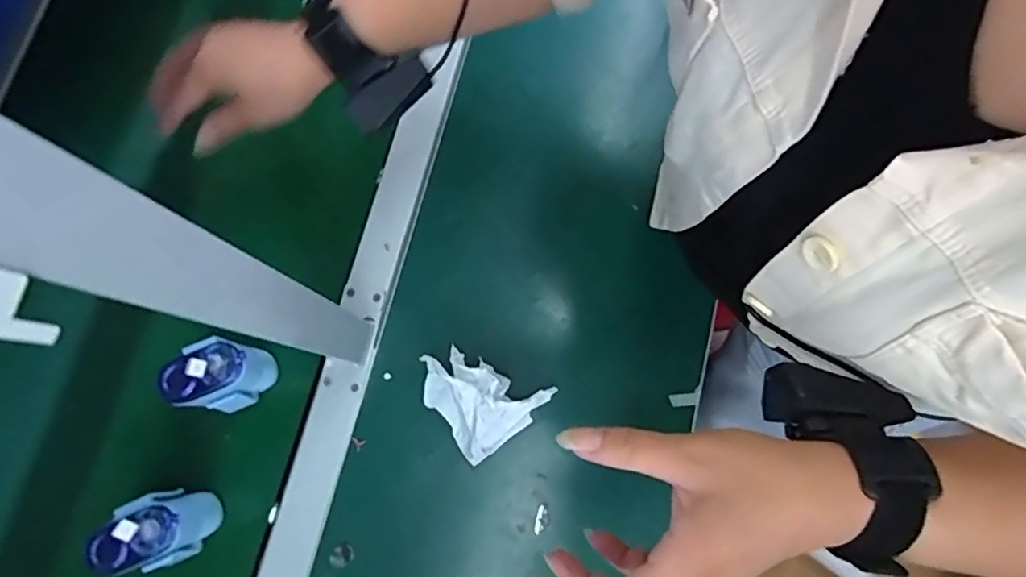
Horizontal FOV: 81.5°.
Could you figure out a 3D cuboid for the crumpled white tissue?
[{"bbox_3d":[-0.028,0.087,0.518,0.094,0.059,0.098,-40,81,-6],"label":"crumpled white tissue"}]

